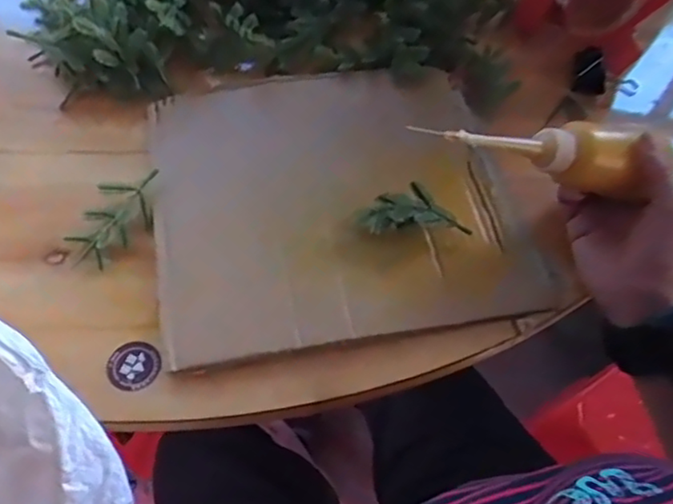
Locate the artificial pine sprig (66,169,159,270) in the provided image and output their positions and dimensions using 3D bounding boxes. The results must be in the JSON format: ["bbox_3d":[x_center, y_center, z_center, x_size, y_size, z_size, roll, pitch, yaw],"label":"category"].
[{"bbox_3d":[-0.163,-0.027,0.467,0.042,0.018,0.087,18,59,9],"label":"artificial pine sprig"}]

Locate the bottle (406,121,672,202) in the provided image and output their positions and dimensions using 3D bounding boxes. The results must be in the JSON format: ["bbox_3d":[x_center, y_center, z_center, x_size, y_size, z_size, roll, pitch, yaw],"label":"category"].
[{"bbox_3d":[0.132,-0.071,0.421,0.171,0.037,0.037,6,56,-21],"label":"bottle"}]

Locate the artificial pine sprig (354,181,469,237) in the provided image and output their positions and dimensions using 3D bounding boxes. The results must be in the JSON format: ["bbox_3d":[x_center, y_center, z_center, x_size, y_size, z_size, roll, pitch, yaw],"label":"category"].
[{"bbox_3d":[0.057,-0.028,0.470,0.079,0.032,0.033,-6,58,-6],"label":"artificial pine sprig"}]

